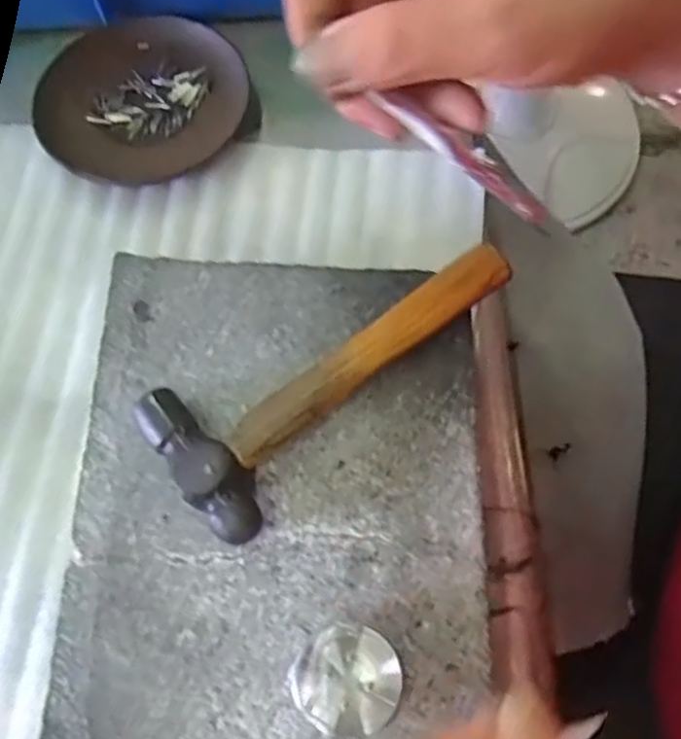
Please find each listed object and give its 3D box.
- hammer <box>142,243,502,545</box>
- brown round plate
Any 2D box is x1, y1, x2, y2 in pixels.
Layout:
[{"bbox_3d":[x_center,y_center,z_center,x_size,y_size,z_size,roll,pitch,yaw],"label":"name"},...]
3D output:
[{"bbox_3d":[0.003,-0.001,0.272,0.150,0.022,0.061,-34,72,-12],"label":"hammer"},{"bbox_3d":[-0.110,-0.152,0.393,0.113,0.011,0.104,0,69,1],"label":"brown round plate"}]

